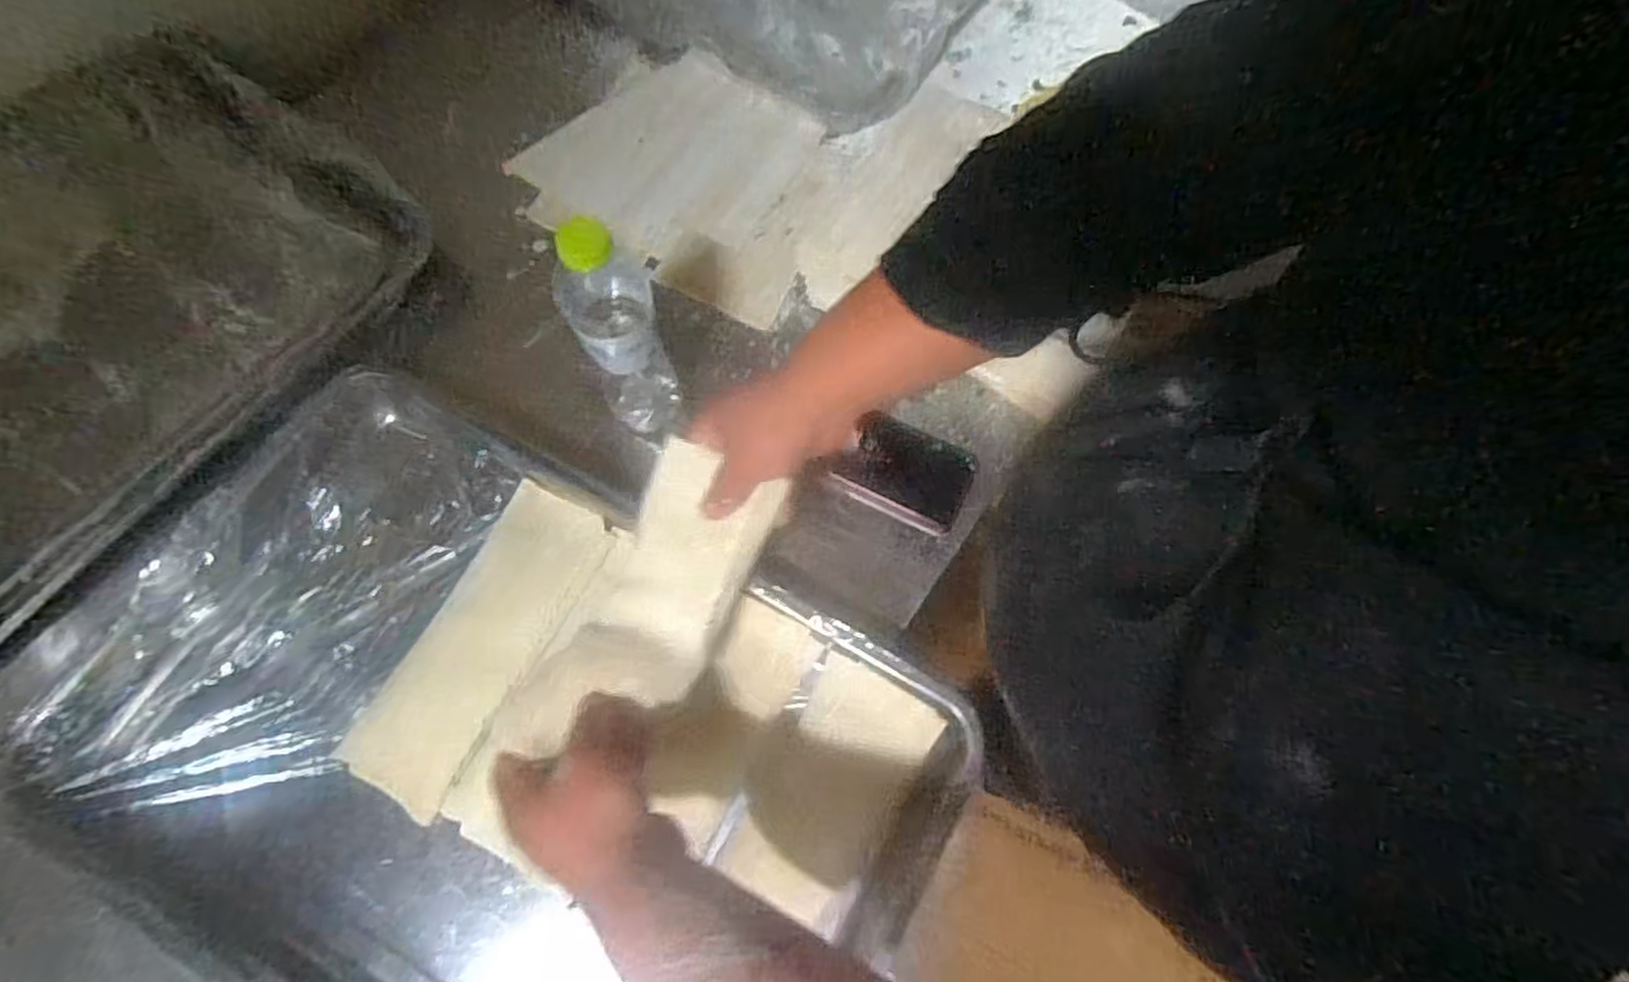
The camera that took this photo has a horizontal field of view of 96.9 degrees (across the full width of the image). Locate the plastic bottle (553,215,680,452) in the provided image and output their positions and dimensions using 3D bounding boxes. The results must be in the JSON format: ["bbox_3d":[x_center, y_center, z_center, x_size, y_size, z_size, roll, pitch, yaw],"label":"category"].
[{"bbox_3d":[-0.144,-0.116,0.540,0.065,0.218,0.072,-25,74,-10],"label":"plastic bottle"}]

